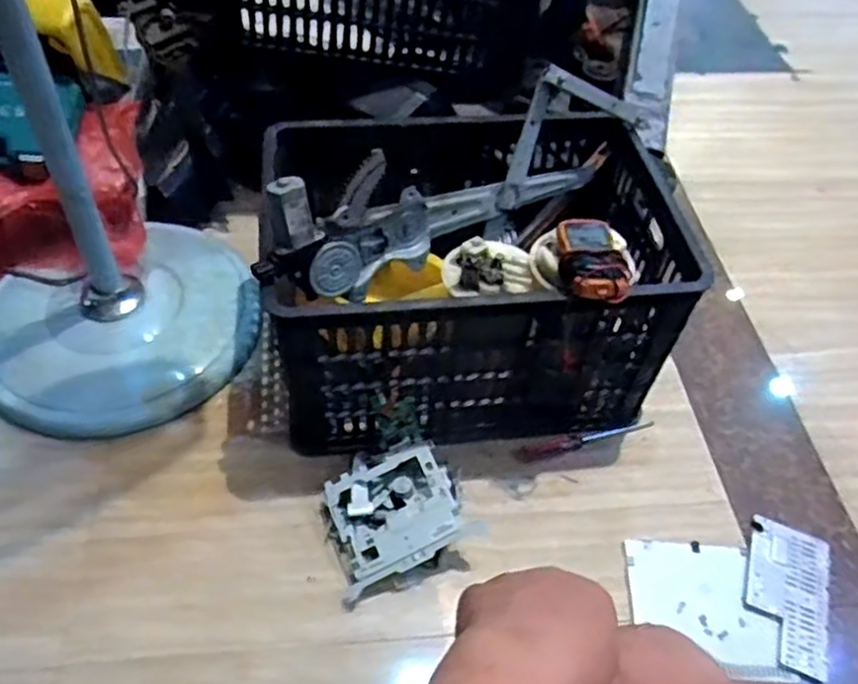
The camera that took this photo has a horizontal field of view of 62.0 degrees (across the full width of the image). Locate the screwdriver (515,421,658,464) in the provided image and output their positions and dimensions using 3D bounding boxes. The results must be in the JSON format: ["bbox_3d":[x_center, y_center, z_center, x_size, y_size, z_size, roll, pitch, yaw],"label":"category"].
[{"bbox_3d":[0.213,0.133,0.977,0.201,0.023,0.021,-14,51,-15],"label":"screwdriver"}]

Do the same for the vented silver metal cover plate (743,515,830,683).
[{"bbox_3d":[0.433,0.302,0.863,0.098,0.013,0.182,17,50,12],"label":"vented silver metal cover plate"}]

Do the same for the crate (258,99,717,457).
[{"bbox_3d":[0.049,-0.094,0.960,0.497,0.338,0.393,-6,51,-8],"label":"crate"}]

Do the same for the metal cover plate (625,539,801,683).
[{"bbox_3d":[0.326,0.311,0.847,0.172,0.016,0.150,5,49,1],"label":"metal cover plate"}]

